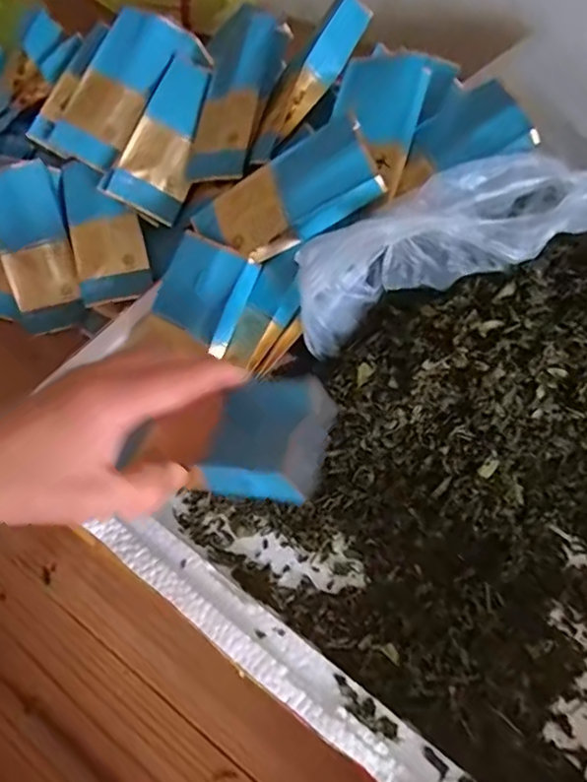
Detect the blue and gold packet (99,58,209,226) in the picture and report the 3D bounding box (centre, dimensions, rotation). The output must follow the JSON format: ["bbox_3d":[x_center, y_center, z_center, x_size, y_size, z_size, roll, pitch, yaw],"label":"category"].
[{"bbox_3d":[-0.098,-0.198,0.434,0.056,0.016,0.124,23,87,-21],"label":"blue and gold packet"}]

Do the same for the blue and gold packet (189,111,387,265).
[{"bbox_3d":[-0.007,-0.122,0.358,0.119,0.018,0.057,-27,74,21],"label":"blue and gold packet"}]

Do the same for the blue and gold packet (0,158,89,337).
[{"bbox_3d":[-0.205,-0.111,0.440,0.055,0.019,0.125,-14,101,-6],"label":"blue and gold packet"}]

